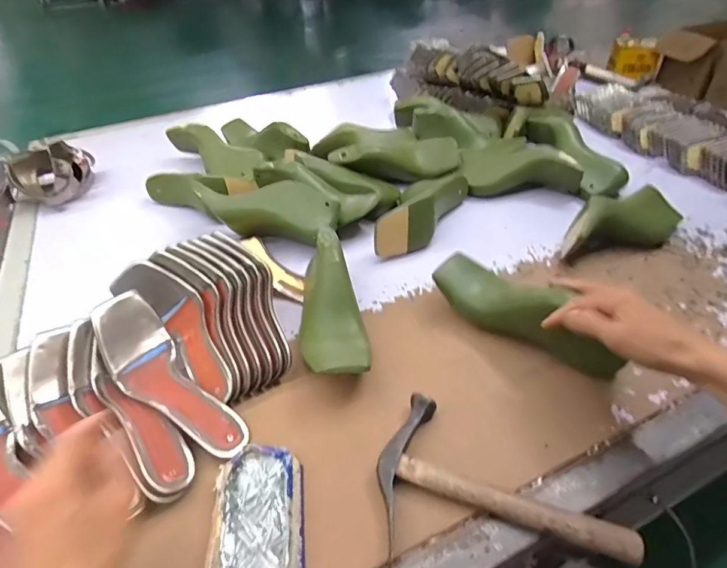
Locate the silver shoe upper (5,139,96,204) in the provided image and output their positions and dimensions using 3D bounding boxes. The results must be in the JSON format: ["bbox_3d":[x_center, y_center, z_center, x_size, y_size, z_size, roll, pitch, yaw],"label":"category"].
[{"bbox_3d":[-0.585,-0.207,0.825,0.140,0.109,0.120,-23,46,-21],"label":"silver shoe upper"}]

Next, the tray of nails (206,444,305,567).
[{"bbox_3d":[-0.095,0.213,0.398,0.078,0.029,0.137,-9,42,-3],"label":"tray of nails"}]

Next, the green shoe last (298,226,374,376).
[{"bbox_3d":[-0.044,0.030,0.549,0.075,0.087,0.220,-10,43,-9],"label":"green shoe last"}]

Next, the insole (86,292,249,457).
[{"bbox_3d":[-0.219,0.105,0.495,0.237,0.050,0.083,39,57,20],"label":"insole"}]

